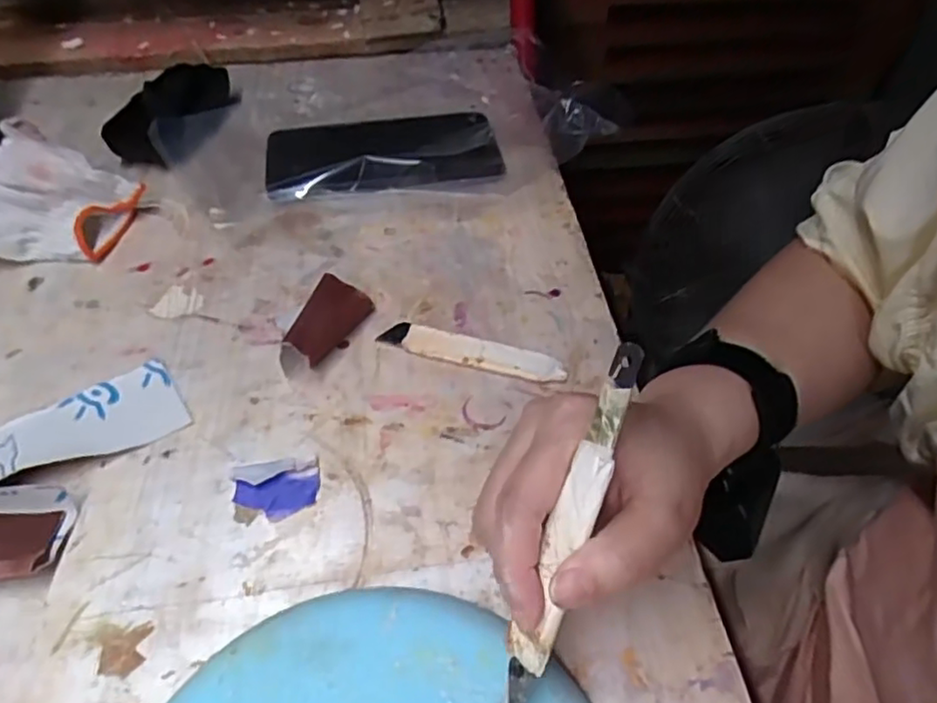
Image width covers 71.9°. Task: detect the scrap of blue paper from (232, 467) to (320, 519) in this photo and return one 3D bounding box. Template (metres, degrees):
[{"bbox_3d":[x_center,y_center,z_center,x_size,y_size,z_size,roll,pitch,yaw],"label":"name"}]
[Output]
[{"bbox_3d":[-0.089,0.067,0.303,0.039,0.005,0.020,-12,50,-10],"label":"scrap of blue paper"}]

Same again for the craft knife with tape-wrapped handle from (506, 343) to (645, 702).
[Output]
[{"bbox_3d":[0.034,0.064,0.223,0.014,0.008,0.138,19,93,16],"label":"craft knife with tape-wrapped handle"}]

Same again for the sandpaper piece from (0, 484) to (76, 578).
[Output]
[{"bbox_3d":[-0.209,0.080,0.284,0.053,0.018,0.040,-4,49,-3],"label":"sandpaper piece"}]

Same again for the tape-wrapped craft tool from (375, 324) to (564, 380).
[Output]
[{"bbox_3d":[0.001,0.000,0.358,0.103,0.004,0.021,14,51,12],"label":"tape-wrapped craft tool"}]

